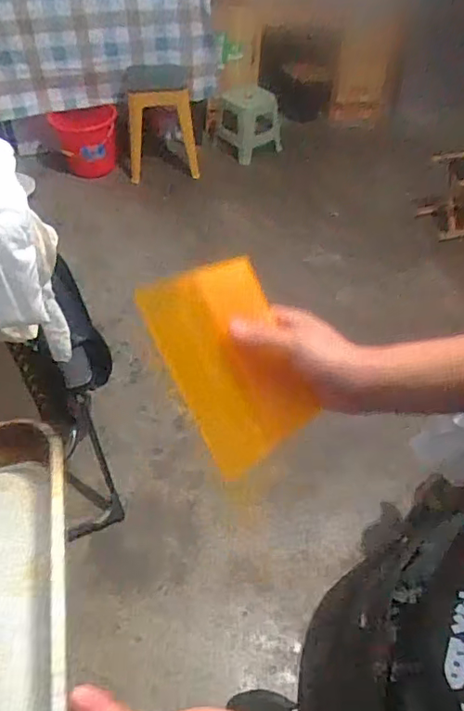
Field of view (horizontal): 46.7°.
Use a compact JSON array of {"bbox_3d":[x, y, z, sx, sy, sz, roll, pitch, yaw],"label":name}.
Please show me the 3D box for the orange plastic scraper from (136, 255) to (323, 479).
[{"bbox_3d":[0.000,0.004,0.499,0.106,0.011,0.183,-27,95,-4],"label":"orange plastic scraper"}]

